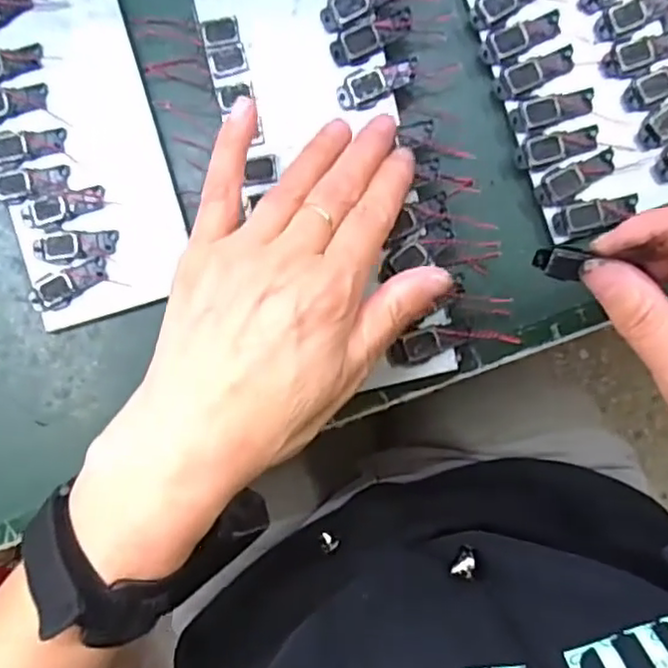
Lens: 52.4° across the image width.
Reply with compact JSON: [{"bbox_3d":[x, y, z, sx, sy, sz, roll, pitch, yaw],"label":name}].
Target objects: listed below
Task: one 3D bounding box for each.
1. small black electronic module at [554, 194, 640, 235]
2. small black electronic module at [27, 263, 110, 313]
[{"bbox_3d":[0.124,-0.056,0.319,0.039,0.004,0.014,-11,91,2],"label":"small black electronic module"},{"bbox_3d":[-0.130,-0.022,0.329,0.040,0.005,0.016,-21,91,3],"label":"small black electronic module"}]

